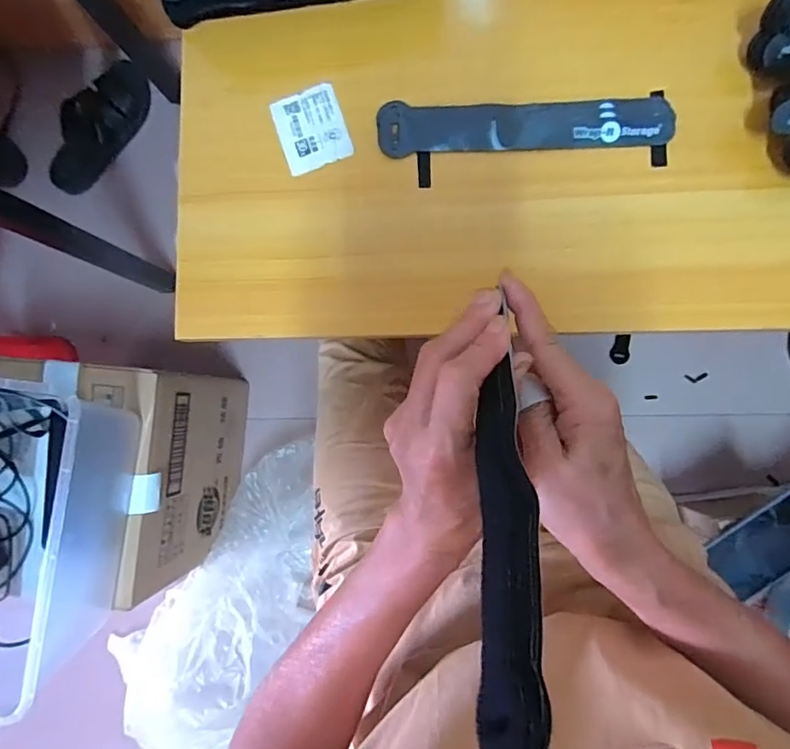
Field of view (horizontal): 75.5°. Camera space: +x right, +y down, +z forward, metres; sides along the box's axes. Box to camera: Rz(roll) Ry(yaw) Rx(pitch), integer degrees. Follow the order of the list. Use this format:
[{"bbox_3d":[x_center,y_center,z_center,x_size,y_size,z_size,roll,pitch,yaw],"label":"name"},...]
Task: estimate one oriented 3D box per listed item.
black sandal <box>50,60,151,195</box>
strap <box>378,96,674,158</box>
[{"bbox_3d":[-0.537,-0.447,0.919,0.119,0.058,0.252,37,91,5],"label":"black sandal"},{"bbox_3d":[0.088,-0.173,0.357,0.198,0.007,0.037,0,88,5],"label":"strap"}]

